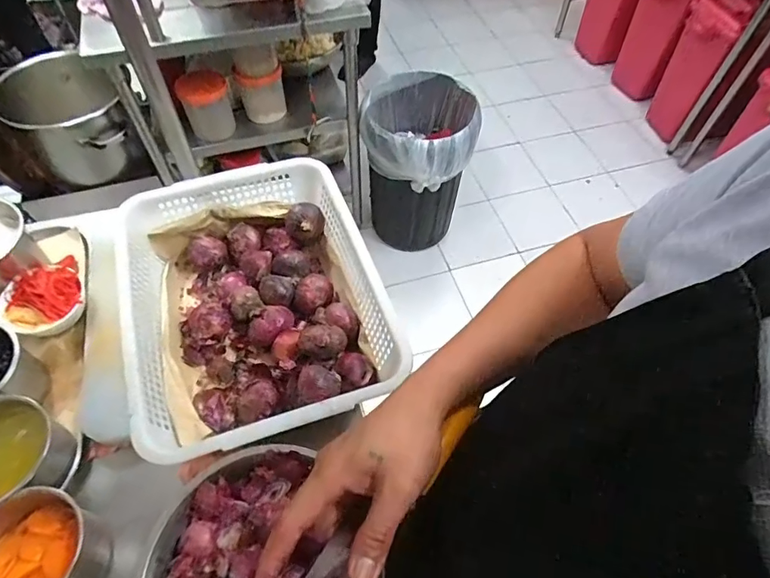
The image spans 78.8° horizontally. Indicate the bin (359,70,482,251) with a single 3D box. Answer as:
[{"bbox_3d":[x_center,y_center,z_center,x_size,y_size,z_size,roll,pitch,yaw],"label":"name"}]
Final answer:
[{"bbox_3d":[0.110,-0.437,1.780,0.373,0.632,0.394,10,56,5],"label":"bin"}]

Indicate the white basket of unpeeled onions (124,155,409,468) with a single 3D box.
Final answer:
[{"bbox_3d":[-0.170,0.014,0.629,0.295,0.112,0.392,-15,58,-12],"label":"white basket of unpeeled onions"}]

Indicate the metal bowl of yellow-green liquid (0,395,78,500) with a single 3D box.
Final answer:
[{"bbox_3d":[-0.436,0.193,0.539,0.102,0.075,0.118,17,57,9],"label":"metal bowl of yellow-green liquid"}]

